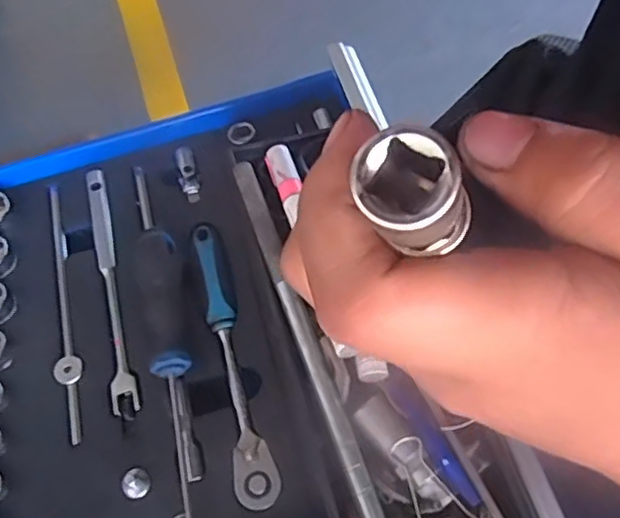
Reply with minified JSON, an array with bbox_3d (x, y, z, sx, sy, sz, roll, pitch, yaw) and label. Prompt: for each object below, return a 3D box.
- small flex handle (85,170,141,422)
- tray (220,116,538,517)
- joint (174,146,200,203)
[{"bbox_3d":[-0.134,0.016,0.439,0.017,0.013,0.186,-15,58,-3],"label":"small flex handle"},{"bbox_3d":[0.029,0.044,0.363,0.098,0.064,0.292,-18,60,-4],"label":"tray"},{"bbox_3d":[-0.090,-0.063,0.479,0.013,0.010,0.055,-16,58,-3],"label":"joint"}]

